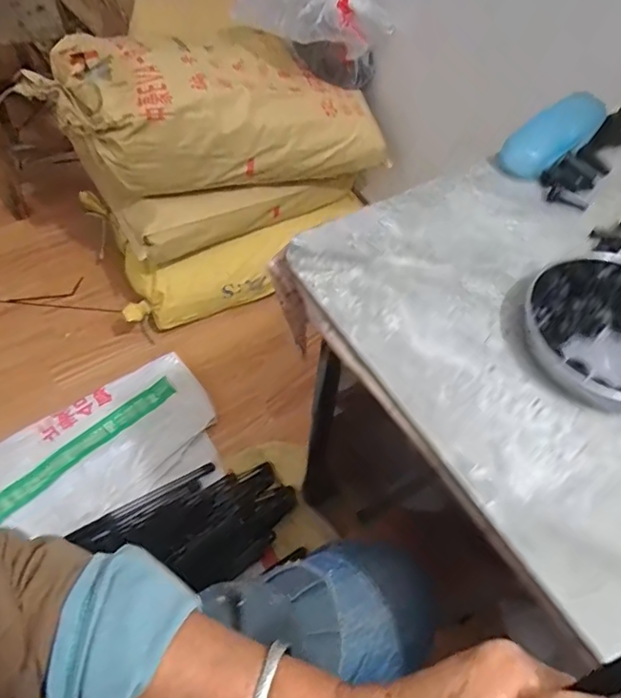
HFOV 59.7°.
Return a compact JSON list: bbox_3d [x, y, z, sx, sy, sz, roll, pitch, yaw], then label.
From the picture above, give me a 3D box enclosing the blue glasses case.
[{"bbox_3d":[0.259,-0.224,0.562,0.135,0.035,0.044,-33,64,-22],"label":"blue glasses case"}]

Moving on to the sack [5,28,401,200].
[{"bbox_3d":[-0.192,-0.496,1.136,0.679,0.233,0.282,-5,56,-24],"label":"sack"}]

